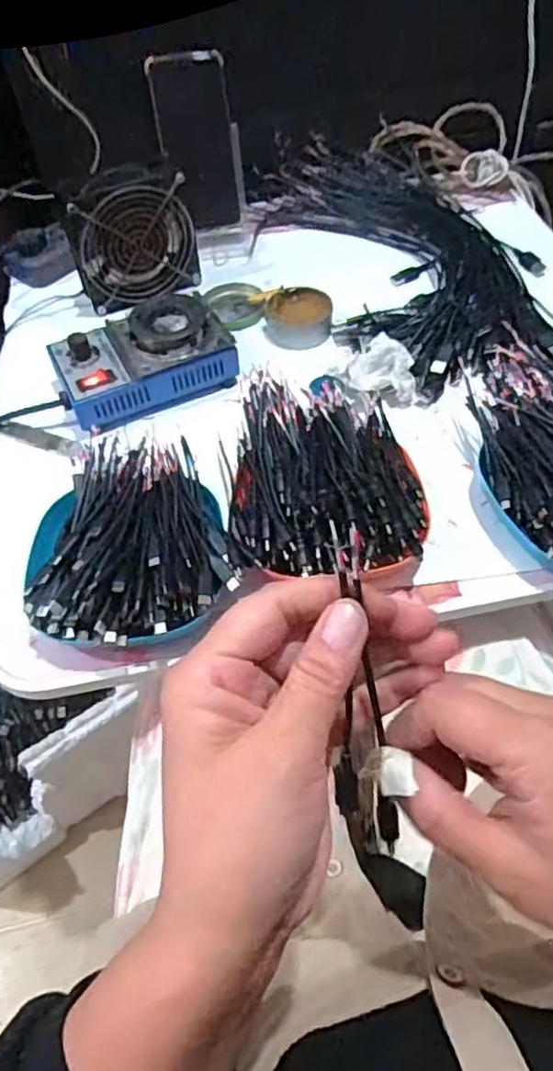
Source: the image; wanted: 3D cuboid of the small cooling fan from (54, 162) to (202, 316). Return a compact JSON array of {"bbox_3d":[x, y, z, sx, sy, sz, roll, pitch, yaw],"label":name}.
[{"bbox_3d":[-0.143,-0.299,0.669,0.121,0.112,0.056,-20,56,-11],"label":"small cooling fan"}]

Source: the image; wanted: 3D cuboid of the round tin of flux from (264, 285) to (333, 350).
[{"bbox_3d":[0.021,-0.212,0.659,0.062,0.030,0.056,-10,55,-3],"label":"round tin of flux"}]

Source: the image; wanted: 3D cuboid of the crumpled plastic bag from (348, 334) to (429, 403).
[{"bbox_3d":[0.091,-0.148,0.592,0.065,0.039,0.078,-17,55,-9],"label":"crumpled plastic bag"}]

